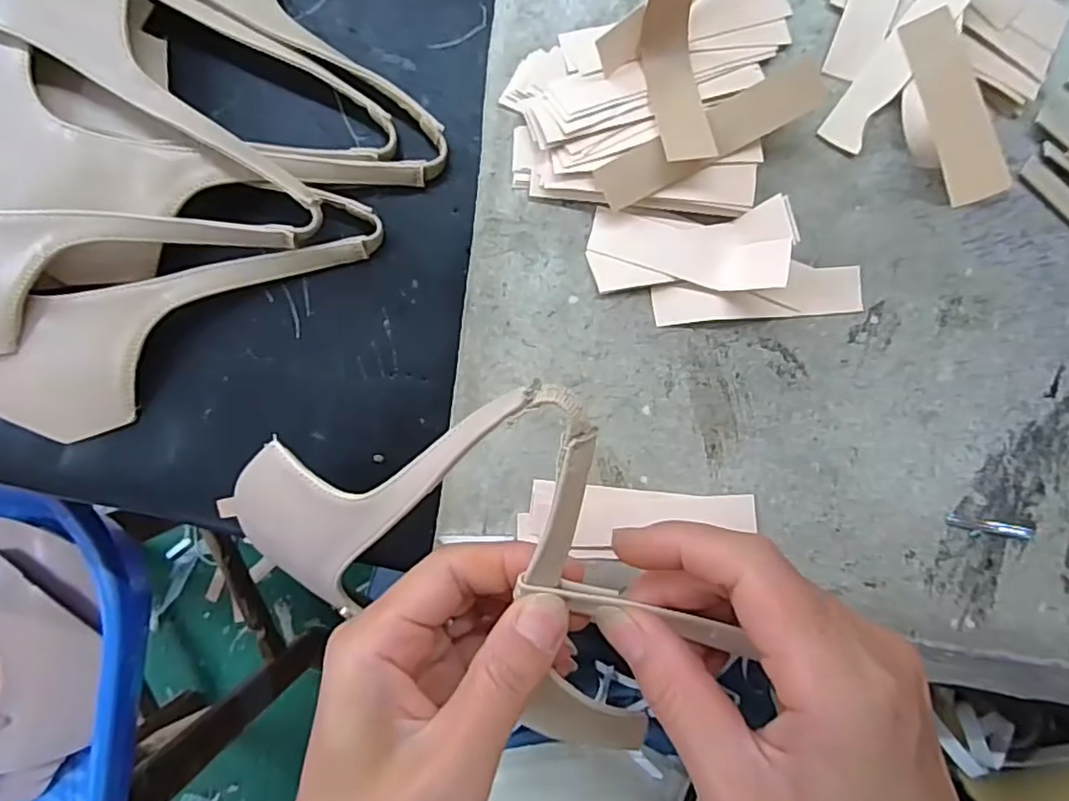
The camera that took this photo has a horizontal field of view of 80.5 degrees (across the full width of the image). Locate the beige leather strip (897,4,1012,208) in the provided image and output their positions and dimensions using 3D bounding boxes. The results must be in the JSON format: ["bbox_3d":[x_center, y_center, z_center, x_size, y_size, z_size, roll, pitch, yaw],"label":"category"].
[{"bbox_3d":[0.150,-0.106,0.227,0.005,0.017,0.082,15,65,-39],"label":"beige leather strip"}]

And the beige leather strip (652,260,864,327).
[{"bbox_3d":[0.089,-0.042,0.250,0.082,0.005,0.019,-4,90,0],"label":"beige leather strip"}]

